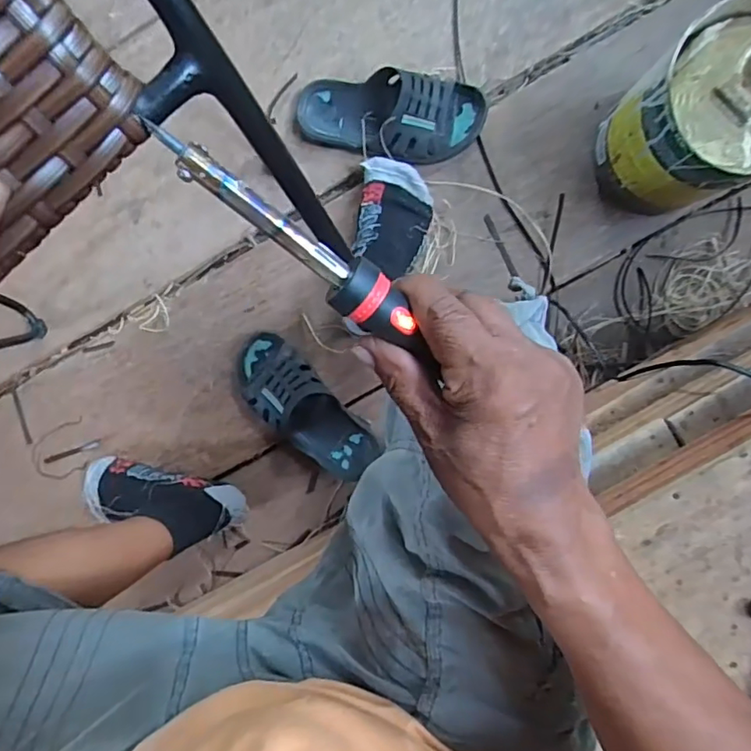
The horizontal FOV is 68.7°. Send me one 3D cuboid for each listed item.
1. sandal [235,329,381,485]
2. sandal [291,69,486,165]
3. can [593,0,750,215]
[{"bbox_3d":[-0.108,0.038,0.744,0.100,0.063,0.216,-43,93,6],"label":"sandal"},{"bbox_3d":[0.017,-0.337,0.707,0.241,0.065,0.109,7,96,1],"label":"sandal"},{"bbox_3d":[0.361,-0.286,0.622,0.164,0.201,0.150,0,96,2],"label":"can"}]

